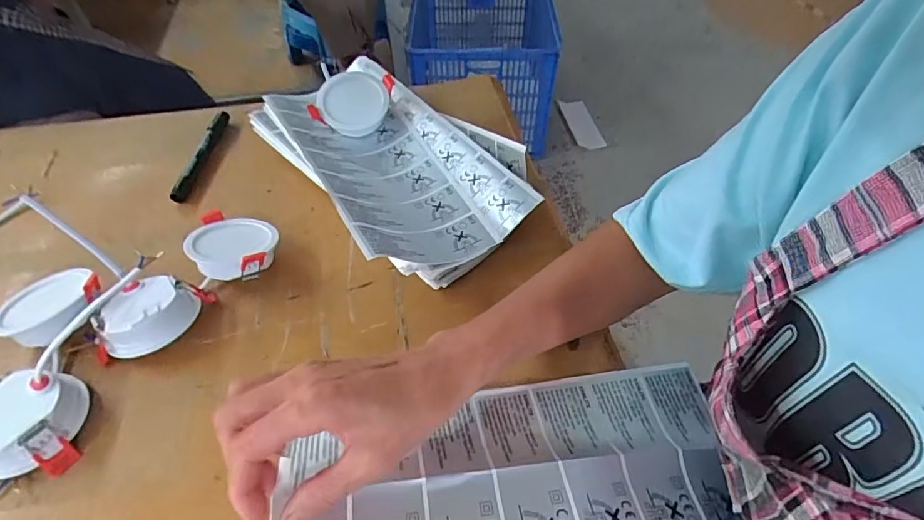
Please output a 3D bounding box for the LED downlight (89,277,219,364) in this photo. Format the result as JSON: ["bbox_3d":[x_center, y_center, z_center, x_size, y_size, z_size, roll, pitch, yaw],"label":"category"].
[{"bbox_3d":[-0.244,0.043,0.376,0.061,0.035,0.068,6,50,6],"label":"LED downlight"}]

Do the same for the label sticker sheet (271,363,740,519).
[{"bbox_3d":[0.036,0.130,0.298,0.281,0.014,0.122,-1,40,-13],"label":"label sticker sheet"}]

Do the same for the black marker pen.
[{"bbox_3d":[-0.277,-0.117,0.523,0.018,0.016,0.141,2,50,2],"label":"black marker pen"}]

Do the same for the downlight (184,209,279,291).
[{"bbox_3d":[-0.197,-0.010,0.418,0.072,0.037,0.074,3,38,-7],"label":"downlight"}]

